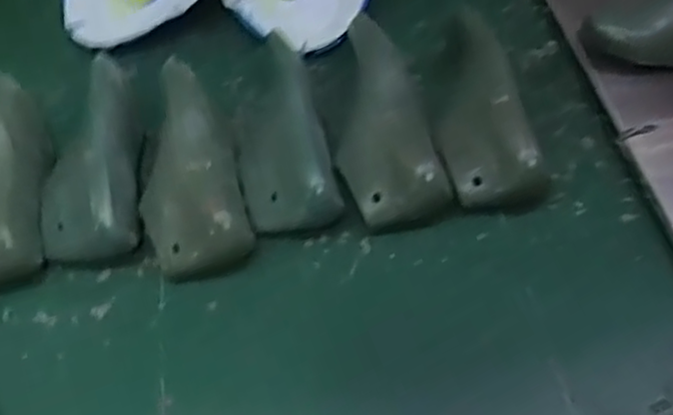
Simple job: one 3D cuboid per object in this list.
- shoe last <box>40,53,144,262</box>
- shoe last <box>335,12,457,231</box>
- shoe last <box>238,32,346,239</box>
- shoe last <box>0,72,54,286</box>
[{"bbox_3d":[-0.230,-0.048,0.677,0.089,0.073,0.209,-10,56,-3],"label":"shoe last"},{"bbox_3d":[0.041,-0.081,0.676,0.096,0.066,0.204,-15,57,-7],"label":"shoe last"},{"bbox_3d":[-0.051,-0.071,0.678,0.095,0.070,0.200,-14,57,-6],"label":"shoe last"},{"bbox_3d":[-0.318,-0.029,0.672,0.091,0.066,0.211,-8,56,-2],"label":"shoe last"}]

